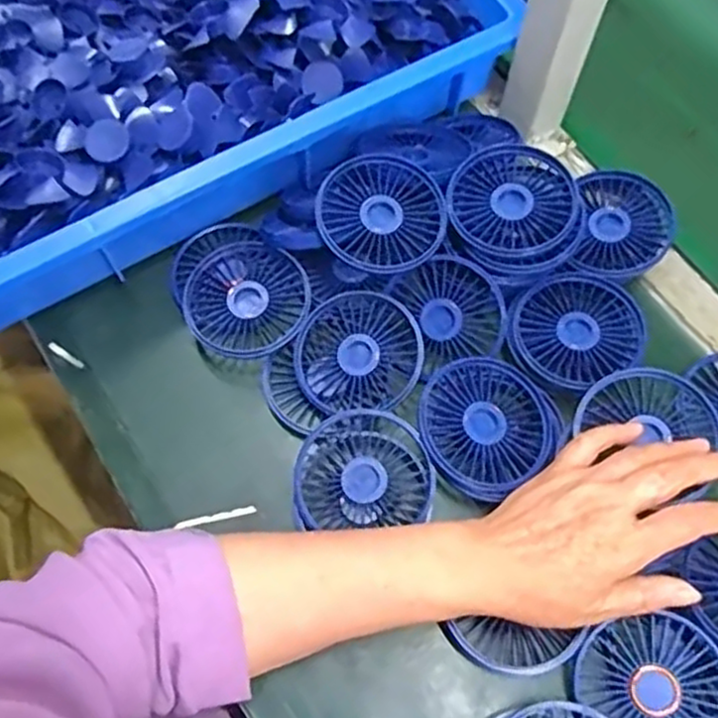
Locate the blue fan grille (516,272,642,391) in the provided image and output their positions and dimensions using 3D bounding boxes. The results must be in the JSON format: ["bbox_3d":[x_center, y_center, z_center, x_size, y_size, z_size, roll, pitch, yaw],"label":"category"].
[{"bbox_3d":[0.154,-0.022,0.499,0.086,0.009,0.082,1,66,-2],"label":"blue fan grille"}]

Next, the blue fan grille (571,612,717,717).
[{"bbox_3d":[0.175,0.190,0.415,0.083,0.015,0.075,42,88,17],"label":"blue fan grille"}]

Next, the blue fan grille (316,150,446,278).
[{"bbox_3d":[0.016,-0.103,0.500,0.086,0.016,0.085,1,85,-10],"label":"blue fan grille"}]

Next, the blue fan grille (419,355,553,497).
[{"bbox_3d":[0.084,0.042,0.471,0.085,0.013,0.085,1,66,-2],"label":"blue fan grille"}]

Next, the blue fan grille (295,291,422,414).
[{"bbox_3d":[0.000,-0.005,0.499,0.089,0.019,0.089,-1,81,8],"label":"blue fan grille"}]

